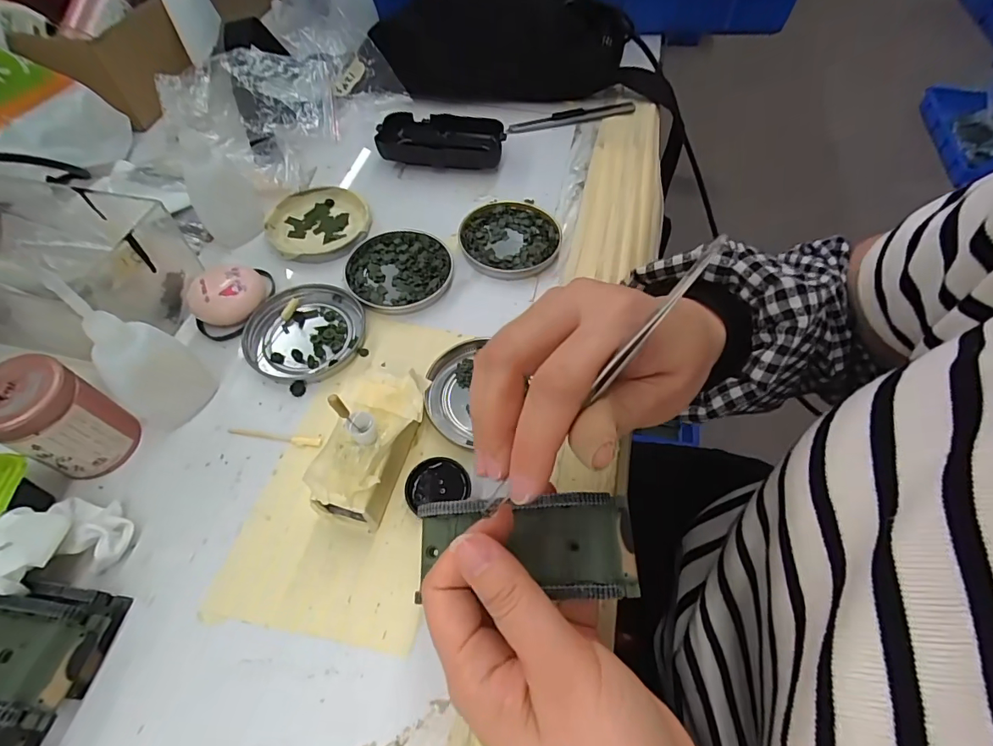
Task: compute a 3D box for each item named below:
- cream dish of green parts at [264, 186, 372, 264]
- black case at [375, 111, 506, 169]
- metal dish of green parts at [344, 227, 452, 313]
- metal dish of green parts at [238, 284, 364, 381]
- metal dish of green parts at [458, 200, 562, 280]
[{"bbox_3d":[-0.143,-0.120,0.386,0.079,0.010,0.078,-8,58,-6],"label":"cream dish of green parts"},{"bbox_3d":[-0.050,-0.208,0.433,0.109,0.026,0.049,3,57,1],"label":"black case"},{"bbox_3d":[-0.073,-0.077,0.358,0.076,0.010,0.076,0,57,-1],"label":"metal dish of green parts"},{"bbox_3d":[-0.131,-0.028,0.327,0.073,0.009,0.076,0,57,-1],"label":"metal dish of green parts"},{"bbox_3d":[0.010,-0.107,0.377,0.077,0.009,0.079,0,57,-1],"label":"metal dish of green parts"}]

